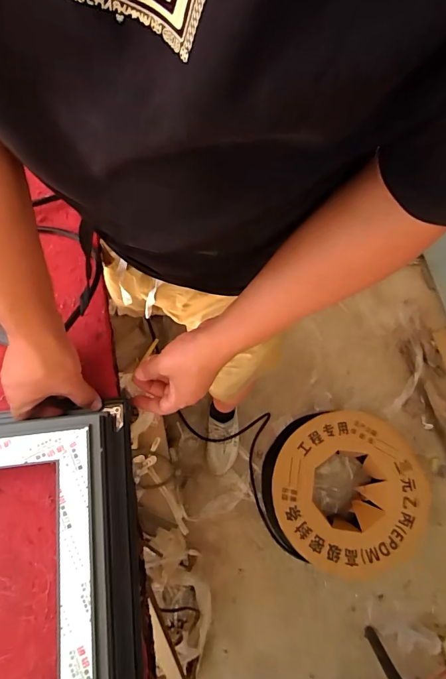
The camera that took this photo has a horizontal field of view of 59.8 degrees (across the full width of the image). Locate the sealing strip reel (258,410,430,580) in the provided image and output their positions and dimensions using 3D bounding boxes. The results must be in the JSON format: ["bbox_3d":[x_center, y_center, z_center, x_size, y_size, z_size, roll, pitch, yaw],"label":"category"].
[{"bbox_3d":[0.360,0.454,1.201,0.457,0.145,0.439,-1,74,-3],"label":"sealing strip reel"}]

